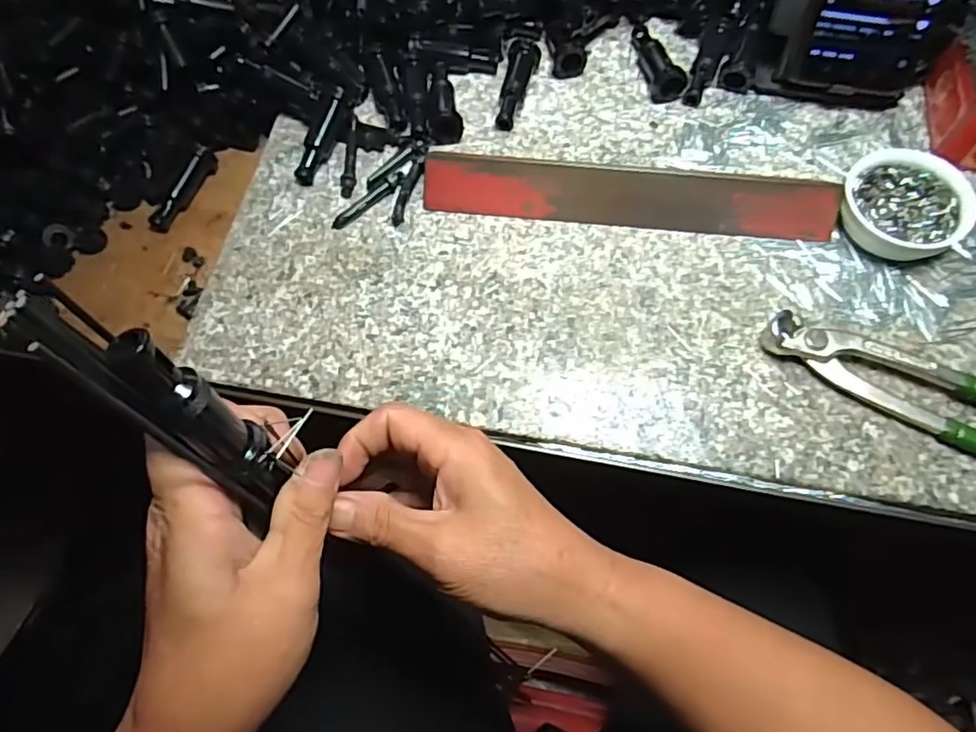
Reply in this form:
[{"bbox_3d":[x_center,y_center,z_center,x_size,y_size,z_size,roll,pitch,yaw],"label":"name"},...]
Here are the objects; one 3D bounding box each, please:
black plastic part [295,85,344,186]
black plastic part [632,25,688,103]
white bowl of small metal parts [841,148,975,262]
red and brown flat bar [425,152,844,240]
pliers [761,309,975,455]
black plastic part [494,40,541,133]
[{"bbox_3d":[-0.116,-0.158,0.429,0.013,0.012,0.069,20,89,12],"label":"black plastic part"},{"bbox_3d":[0.119,-0.222,0.454,0.021,0.019,0.072,-16,66,-4],"label":"black plastic part"},{"bbox_3d":[0.254,-0.099,0.390,0.067,0.026,0.069,-1,66,3],"label":"white bowl of small metal parts"},{"bbox_3d":[0.089,-0.108,0.402,0.258,0.037,0.010,5,29,4],"label":"red and brown flat bar"},{"bbox_3d":[0.254,0.015,0.342,0.199,0.017,0.050,25,70,14],"label":"pliers"},{"bbox_3d":[0.020,-0.202,0.449,0.019,0.022,0.070,14,68,9],"label":"black plastic part"}]

